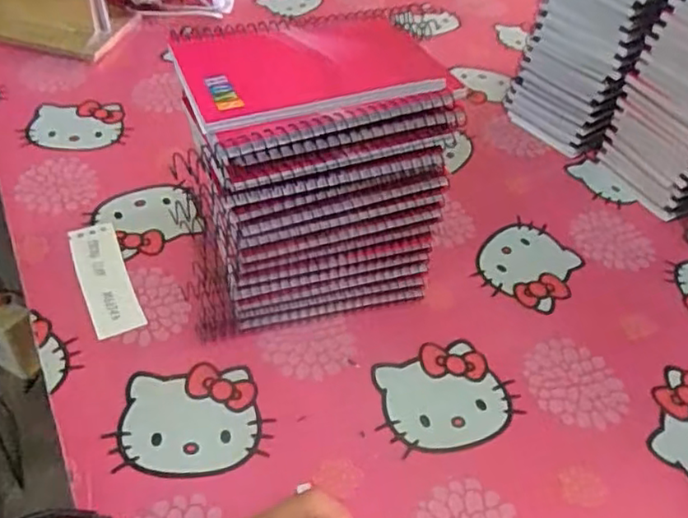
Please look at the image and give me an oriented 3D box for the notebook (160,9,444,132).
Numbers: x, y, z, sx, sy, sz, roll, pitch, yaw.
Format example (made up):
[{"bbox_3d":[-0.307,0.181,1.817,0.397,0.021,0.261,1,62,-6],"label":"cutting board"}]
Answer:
[{"bbox_3d":[-0.021,-0.108,0.348,0.131,0.014,0.092,-11,48,-17],"label":"notebook"}]

